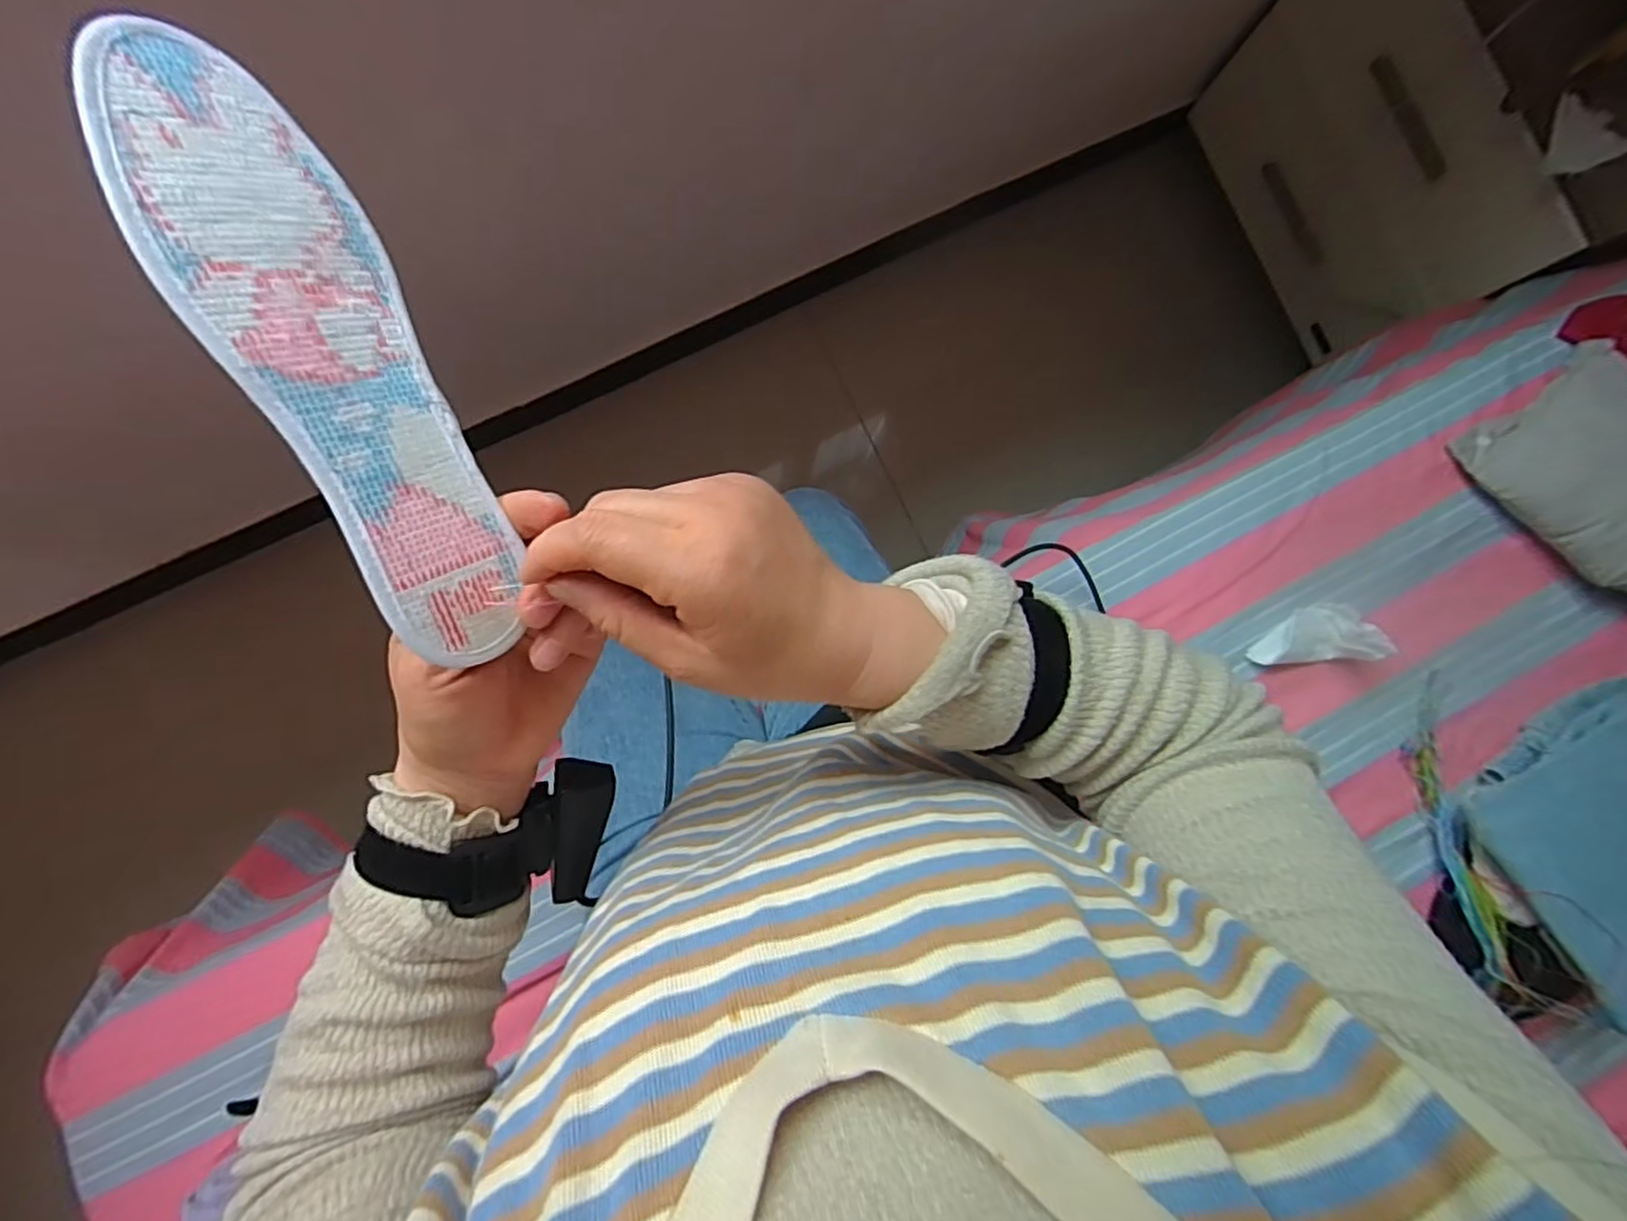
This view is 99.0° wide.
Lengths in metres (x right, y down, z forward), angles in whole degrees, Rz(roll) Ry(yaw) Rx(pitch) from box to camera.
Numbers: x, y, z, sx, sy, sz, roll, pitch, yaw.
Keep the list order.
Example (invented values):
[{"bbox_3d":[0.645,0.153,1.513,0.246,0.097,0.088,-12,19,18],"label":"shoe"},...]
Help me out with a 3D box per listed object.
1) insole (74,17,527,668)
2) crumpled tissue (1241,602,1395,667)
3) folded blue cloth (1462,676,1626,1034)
[{"bbox_3d":[-0.165,-0.081,0.238,0.010,0.069,0.210,-11,103,39],"label":"insole"},{"bbox_3d":[0.459,0.022,0.632,0.103,0.044,0.054,-4,87,-4],"label":"crumpled tissue"},{"bbox_3d":[0.727,0.223,0.615,0.226,0.056,0.252,-32,90,-5],"label":"folded blue cloth"}]

